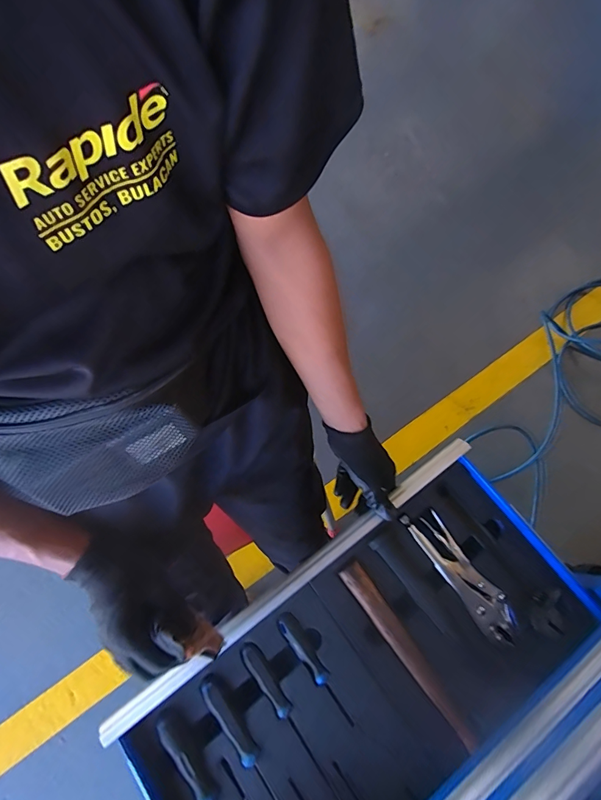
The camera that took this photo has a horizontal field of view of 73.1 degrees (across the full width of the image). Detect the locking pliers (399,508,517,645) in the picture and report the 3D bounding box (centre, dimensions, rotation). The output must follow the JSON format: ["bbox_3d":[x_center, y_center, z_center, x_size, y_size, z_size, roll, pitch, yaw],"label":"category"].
[{"bbox_3d":[0.228,0.244,0.579,0.053,0.012,0.201,-33,74,-10],"label":"locking pliers"}]

